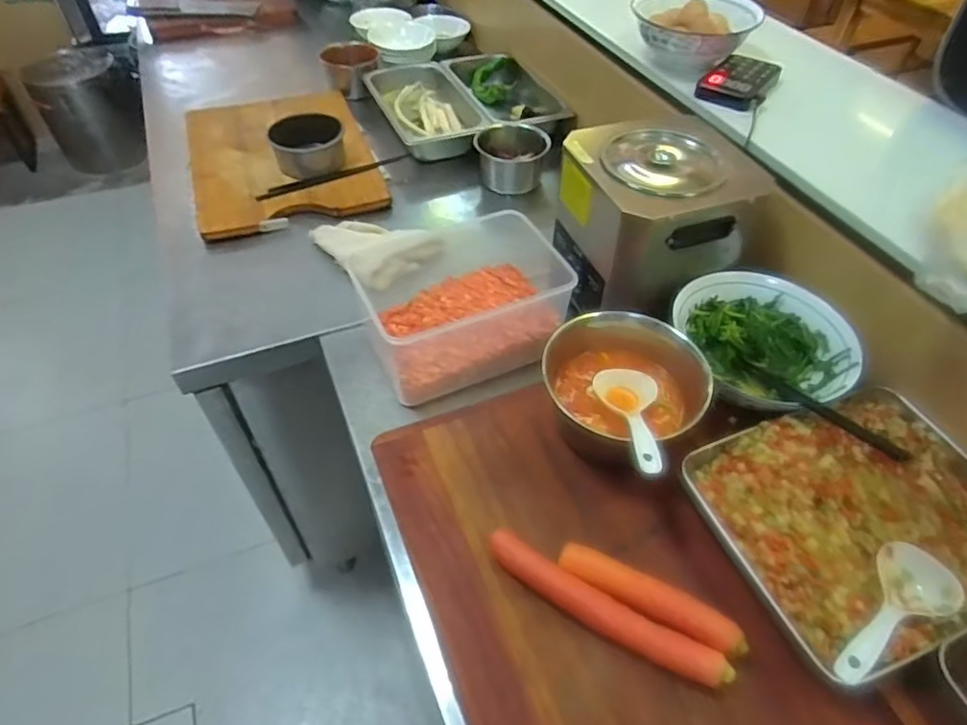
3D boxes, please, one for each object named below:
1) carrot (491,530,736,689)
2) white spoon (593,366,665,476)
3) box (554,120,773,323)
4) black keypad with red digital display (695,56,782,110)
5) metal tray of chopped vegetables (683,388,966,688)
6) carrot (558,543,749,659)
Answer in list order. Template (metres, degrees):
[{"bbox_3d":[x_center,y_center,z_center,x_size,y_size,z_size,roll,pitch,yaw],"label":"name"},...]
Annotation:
[{"bbox_3d":[0.110,0.232,0.564,0.236,0.024,0.031,26,53,20],"label":"carrot"},{"bbox_3d":[0.164,0.059,0.629,0.067,0.031,0.172,1,24,0],"label":"white spoon"},{"bbox_3d":[0.224,-0.188,0.804,0.222,0.183,0.184,-15,51,-14],"label":"box"},{"bbox_3d":[0.370,-0.406,0.867,0.089,0.029,0.116,27,54,21],"label":"black keypad with red digital display"},{"bbox_3d":[0.387,0.154,0.618,0.303,0.047,0.246,-18,51,-16],"label":"metal tray of chopped vegetables"},{"bbox_3d":[0.158,0.222,0.570,0.174,0.030,0.035,23,52,18],"label":"carrot"}]

